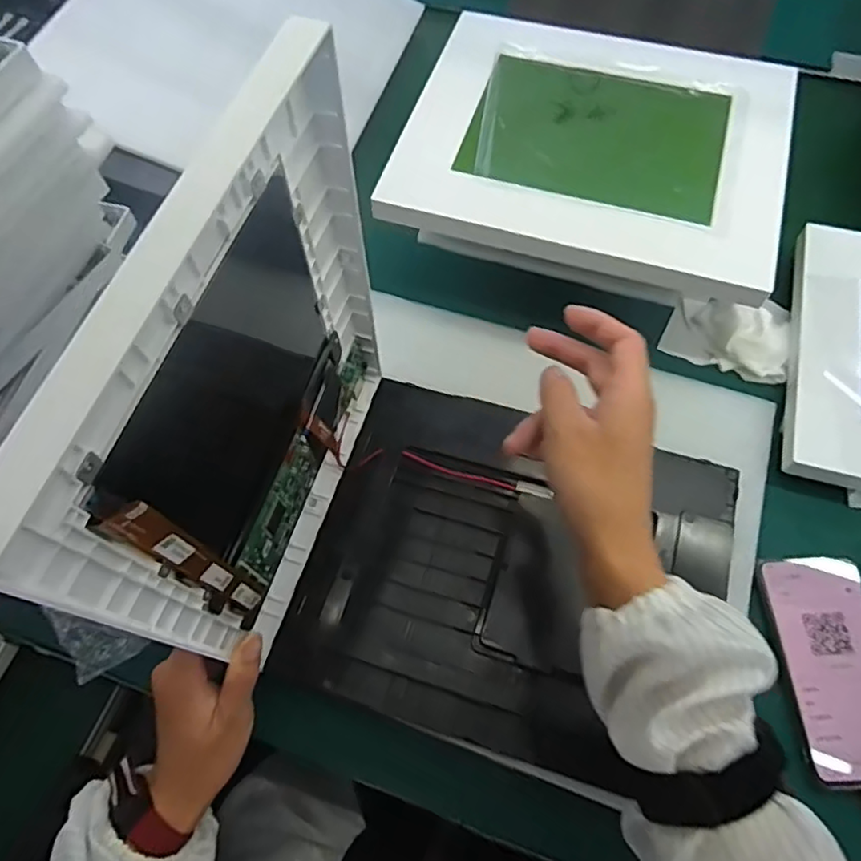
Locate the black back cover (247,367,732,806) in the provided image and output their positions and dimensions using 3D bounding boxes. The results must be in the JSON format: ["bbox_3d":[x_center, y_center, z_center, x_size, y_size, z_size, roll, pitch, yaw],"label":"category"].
[{"bbox_3d":[0.059,0.096,0.452,0.292,0.023,0.245,16,65,10],"label":"black back cover"}]

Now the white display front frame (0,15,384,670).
[{"bbox_3d":[-0.087,-0.010,0.353,0.024,0.302,0.259,17,65,10],"label":"white display front frame"}]

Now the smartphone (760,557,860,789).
[{"bbox_3d":[0.281,0.161,0.430,0.073,0.008,0.144,-2,63,1],"label":"smartphone"}]

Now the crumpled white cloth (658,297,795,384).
[{"bbox_3d":[0.262,-0.093,0.541,0.100,0.030,0.081,19,66,11],"label":"crumpled white cloth"}]

